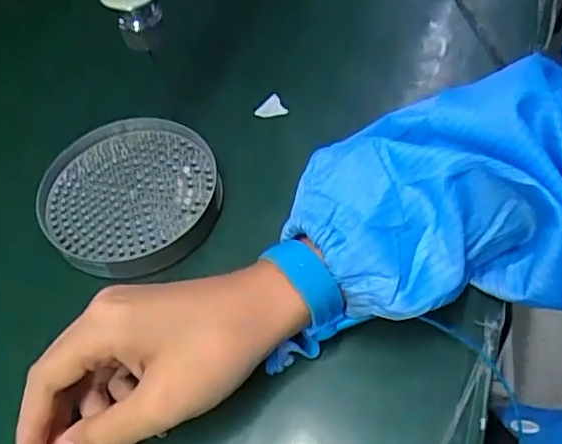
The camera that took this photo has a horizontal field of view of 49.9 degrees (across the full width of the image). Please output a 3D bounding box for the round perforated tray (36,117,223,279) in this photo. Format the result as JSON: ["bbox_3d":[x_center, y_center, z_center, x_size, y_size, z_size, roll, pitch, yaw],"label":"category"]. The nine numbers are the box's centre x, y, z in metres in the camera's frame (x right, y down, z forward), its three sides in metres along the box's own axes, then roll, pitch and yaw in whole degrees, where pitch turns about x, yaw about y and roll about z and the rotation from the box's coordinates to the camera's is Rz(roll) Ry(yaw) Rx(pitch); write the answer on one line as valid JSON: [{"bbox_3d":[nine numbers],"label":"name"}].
[{"bbox_3d":[-0.098,-0.018,0.398,0.113,0.023,0.112,-3,55,4],"label":"round perforated tray"}]

